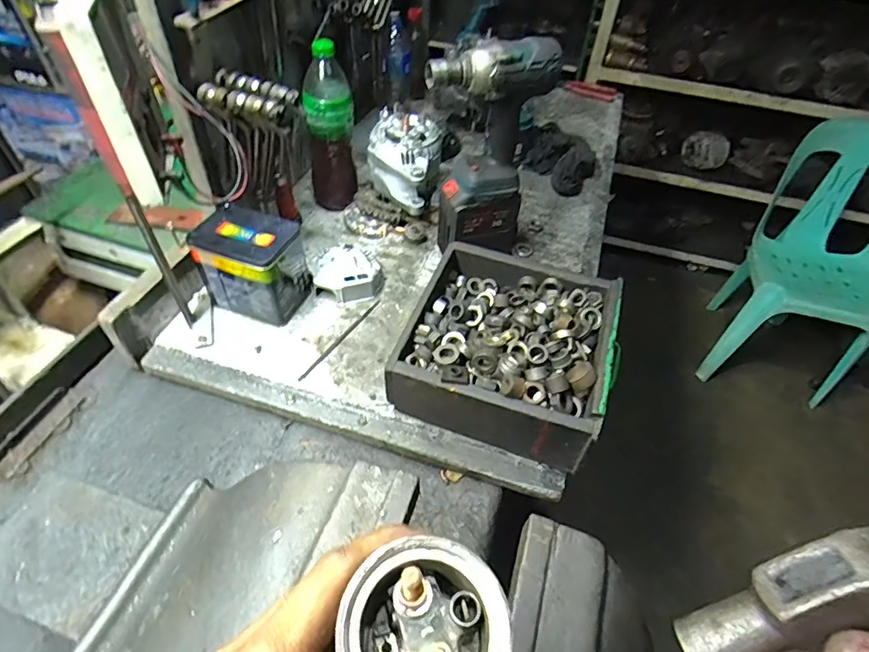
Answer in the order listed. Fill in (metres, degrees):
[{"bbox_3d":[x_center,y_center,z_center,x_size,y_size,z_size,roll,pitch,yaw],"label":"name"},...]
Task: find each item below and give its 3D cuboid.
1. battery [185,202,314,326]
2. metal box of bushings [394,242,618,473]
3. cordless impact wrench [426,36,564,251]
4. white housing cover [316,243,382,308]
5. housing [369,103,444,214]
[{"bbox_3d":[-0.254,-0.084,0.700,0.127,0.129,0.097,15,49,9],"label":"battery"},{"bbox_3d":[0.097,0.020,0.644,0.239,0.114,0.245,17,49,11],"label":"metal box of bushings"},{"bbox_3d":[0.069,-0.228,0.711,0.165,0.326,0.085,4,48,-1],"label":"cordless impact wrench"},{"bbox_3d":[-0.134,-0.084,0.773,0.101,0.037,0.112,9,48,3],"label":"white housing cover"},{"bbox_3d":[-0.054,-0.288,0.855,0.116,0.105,0.130,14,49,9],"label":"housing"}]

